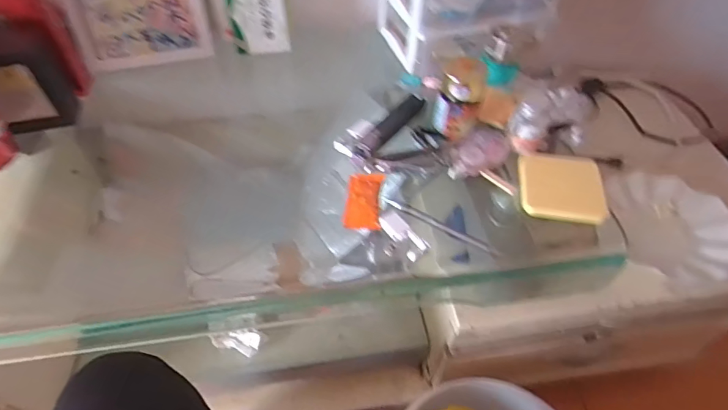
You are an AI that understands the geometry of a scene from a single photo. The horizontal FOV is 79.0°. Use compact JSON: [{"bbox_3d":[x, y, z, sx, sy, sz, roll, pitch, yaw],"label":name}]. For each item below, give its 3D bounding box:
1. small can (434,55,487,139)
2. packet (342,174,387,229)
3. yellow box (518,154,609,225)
[{"bbox_3d":[0.110,-0.122,0.512,0.049,0.079,0.046,0,50,0],"label":"small can"},{"bbox_3d":[0.000,-0.006,0.482,0.038,0.013,0.074,5,51,4],"label":"packet"},{"bbox_3d":[0.218,-0.020,0.491,0.087,0.013,0.093,9,51,7],"label":"yellow box"}]

